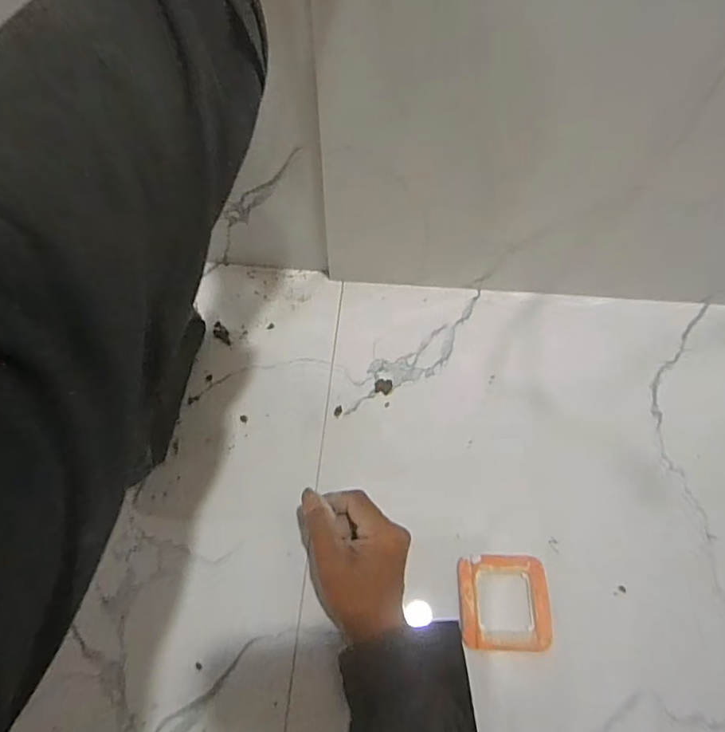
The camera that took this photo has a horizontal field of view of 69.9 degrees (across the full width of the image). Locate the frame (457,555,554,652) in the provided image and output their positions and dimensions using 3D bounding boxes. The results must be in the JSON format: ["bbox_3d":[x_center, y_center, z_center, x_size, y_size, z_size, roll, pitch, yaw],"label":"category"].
[{"bbox_3d":[0.129,0.215,0.473,0.081,0.012,0.078,1,63,0],"label":"frame"}]

